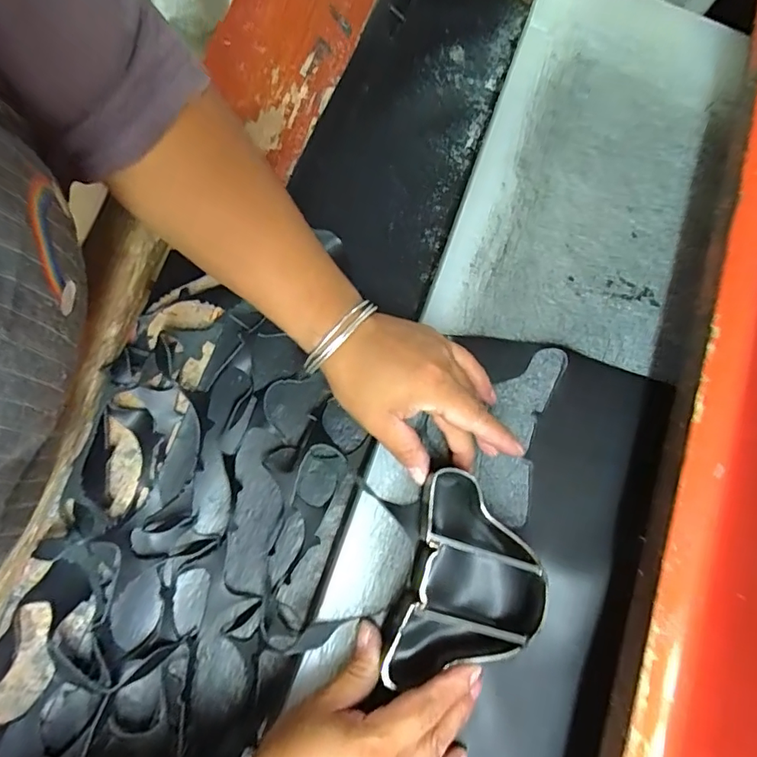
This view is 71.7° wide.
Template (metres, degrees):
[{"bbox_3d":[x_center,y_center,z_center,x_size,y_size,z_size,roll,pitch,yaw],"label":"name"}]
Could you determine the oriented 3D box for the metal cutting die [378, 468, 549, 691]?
[{"bbox_3d":[0.063,0.136,0.346,0.093,0.031,0.136,17,77,3],"label":"metal cutting die"}]

